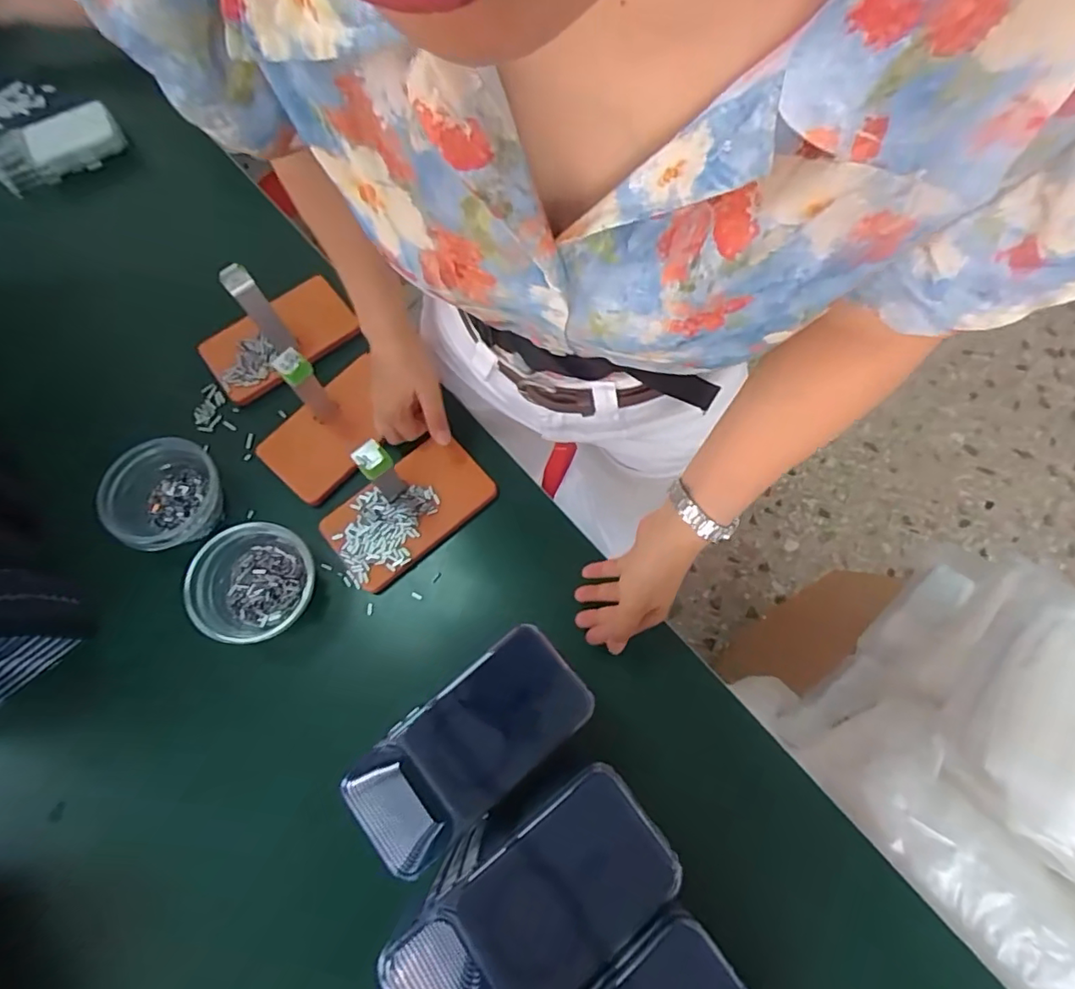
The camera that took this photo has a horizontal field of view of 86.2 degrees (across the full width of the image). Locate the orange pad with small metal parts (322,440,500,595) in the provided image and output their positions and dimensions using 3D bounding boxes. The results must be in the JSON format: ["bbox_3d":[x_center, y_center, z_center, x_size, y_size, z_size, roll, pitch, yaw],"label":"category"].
[{"bbox_3d":[-0.135,0.015,0.601,0.168,0.021,0.093,-39,74,-13],"label":"orange pad with small metal parts"}]

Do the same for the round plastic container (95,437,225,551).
[{"bbox_3d":[-0.386,0.001,0.598,0.099,0.052,0.110,36,74,13],"label":"round plastic container"}]

